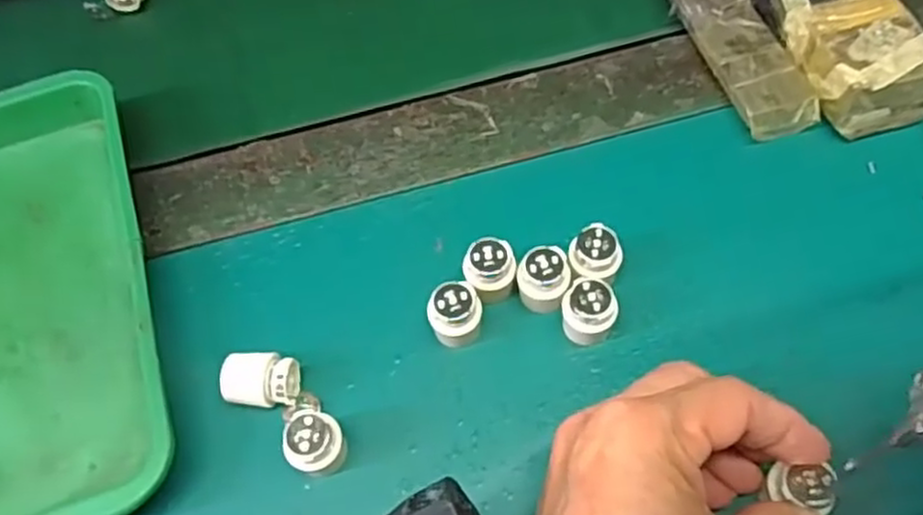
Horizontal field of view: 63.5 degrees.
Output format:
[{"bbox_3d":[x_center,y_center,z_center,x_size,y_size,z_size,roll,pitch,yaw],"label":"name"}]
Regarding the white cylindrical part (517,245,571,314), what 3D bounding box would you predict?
[{"bbox_3d":[0.033,0.010,0.307,0.020,0.025,0.019,-2,62,3],"label":"white cylindrical part"}]

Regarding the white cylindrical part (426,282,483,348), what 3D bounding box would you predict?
[{"bbox_3d":[-0.002,0.024,0.302,0.020,0.026,0.019,-2,62,3],"label":"white cylindrical part"}]

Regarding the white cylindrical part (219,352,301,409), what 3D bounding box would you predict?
[{"bbox_3d":[-0.080,0.049,0.297,0.028,0.018,0.019,4,62,6],"label":"white cylindrical part"}]

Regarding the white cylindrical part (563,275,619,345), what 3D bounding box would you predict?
[{"bbox_3d":[0.051,0.021,0.300,0.021,0.027,0.021,-2,62,3],"label":"white cylindrical part"}]

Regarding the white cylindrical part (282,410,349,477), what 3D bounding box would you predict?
[{"bbox_3d":[-0.054,0.071,0.281,0.018,0.027,0.020,-11,61,-2],"label":"white cylindrical part"}]

